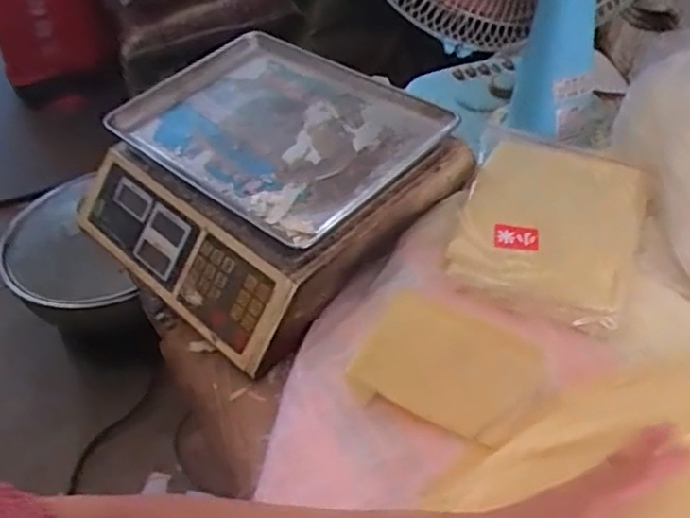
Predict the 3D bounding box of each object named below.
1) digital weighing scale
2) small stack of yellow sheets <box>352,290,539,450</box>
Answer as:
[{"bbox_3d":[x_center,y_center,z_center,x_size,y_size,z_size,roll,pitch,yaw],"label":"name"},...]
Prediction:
[{"bbox_3d":[-0.092,-0.089,0.750,0.292,0.111,0.339,-35,53,-27],"label":"digital weighing scale"},{"bbox_3d":[0.080,0.086,0.562,0.135,0.013,0.113,24,51,25],"label":"small stack of yellow sheets"}]

